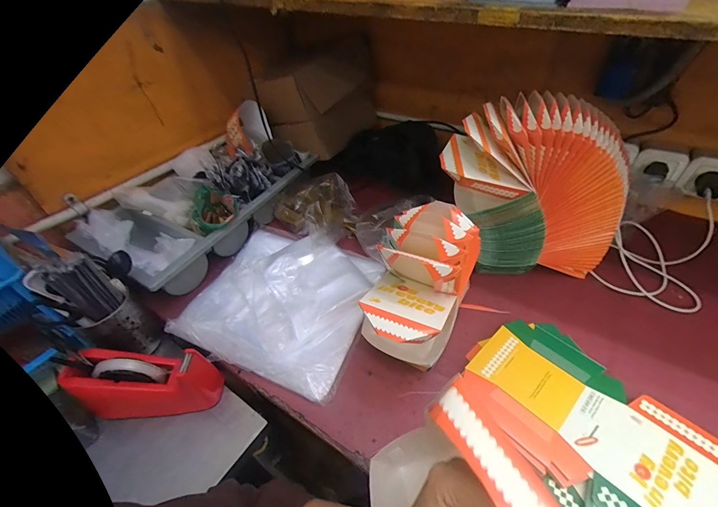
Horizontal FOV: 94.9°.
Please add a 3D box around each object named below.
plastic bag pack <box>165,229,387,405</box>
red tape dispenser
[{"bbox_3d":[-0.140,0.082,0.618,0.316,0.040,0.287,16,49,19],"label":"plastic bag pack"},{"bbox_3d":[-0.330,0.200,0.515,0.213,0.110,0.074,-2,44,3],"label":"red tape dispenser"}]

